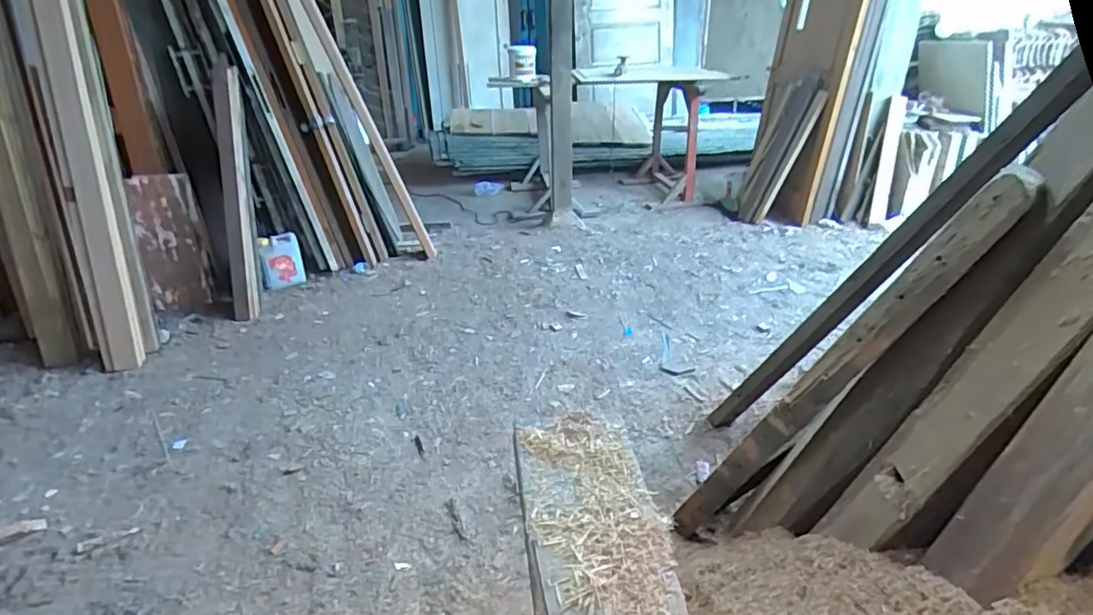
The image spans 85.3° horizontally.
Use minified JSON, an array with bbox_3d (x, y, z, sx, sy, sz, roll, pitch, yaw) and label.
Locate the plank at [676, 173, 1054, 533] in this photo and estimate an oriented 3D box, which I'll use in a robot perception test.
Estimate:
[{"bbox_3d":[0.557,0.182,1.252,0.083,1.099,0.047,39,43,17],"label":"plank"}]

